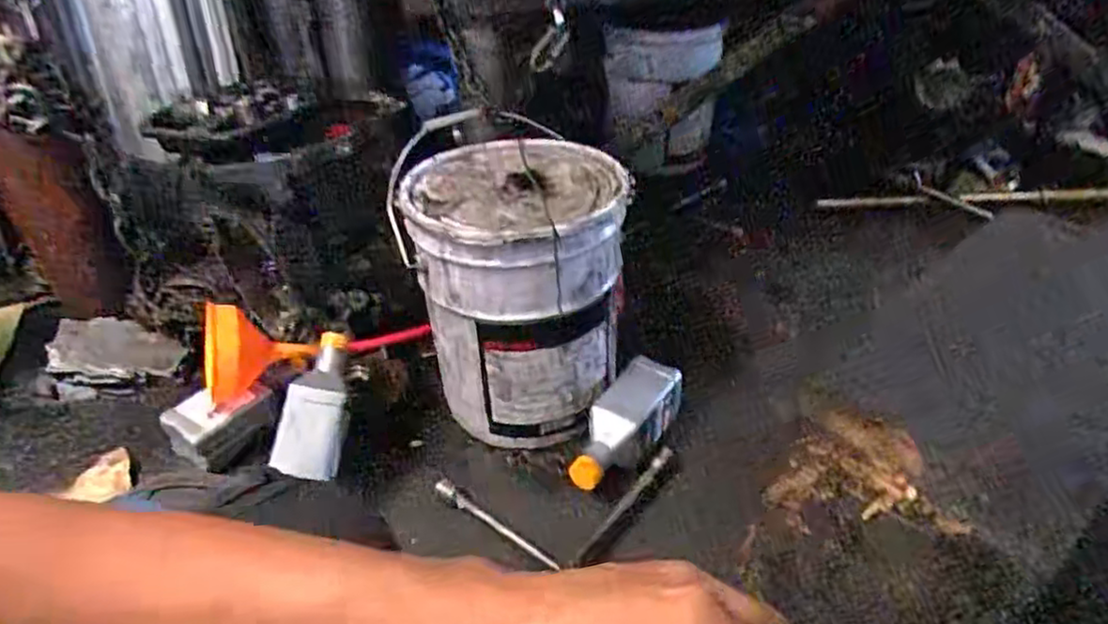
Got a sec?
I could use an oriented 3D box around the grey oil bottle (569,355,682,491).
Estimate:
[{"bbox_3d":[0.103,0.163,0.990,0.092,0.086,0.207,28,62,35],"label":"grey oil bottle"}]

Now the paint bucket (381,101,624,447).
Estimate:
[{"bbox_3d":[-0.049,-0.033,1.052,0.299,0.362,0.289,-2,37,2],"label":"paint bucket"}]

